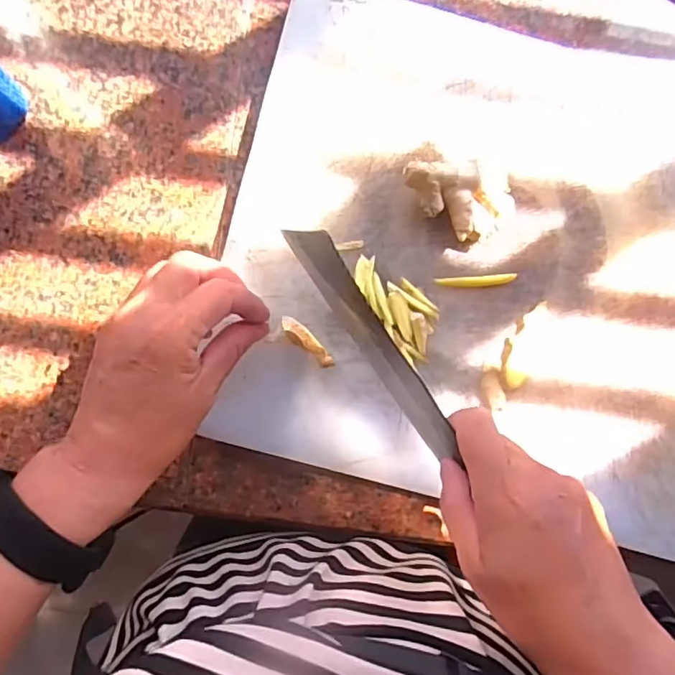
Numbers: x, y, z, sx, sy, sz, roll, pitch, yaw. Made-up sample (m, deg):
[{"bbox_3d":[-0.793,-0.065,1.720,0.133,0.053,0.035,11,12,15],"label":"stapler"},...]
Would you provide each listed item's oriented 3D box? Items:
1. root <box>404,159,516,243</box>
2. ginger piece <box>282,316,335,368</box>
[{"bbox_3d":[0.077,-0.086,0.345,0.065,0.029,0.049,-10,91,-2],"label":"root"},{"bbox_3d":[-0.019,0.003,0.350,0.043,0.009,0.012,39,89,-2],"label":"ginger piece"}]

